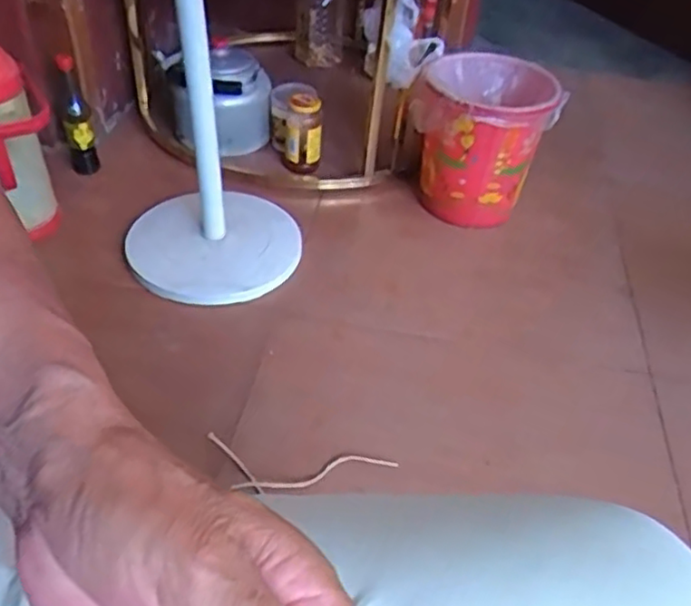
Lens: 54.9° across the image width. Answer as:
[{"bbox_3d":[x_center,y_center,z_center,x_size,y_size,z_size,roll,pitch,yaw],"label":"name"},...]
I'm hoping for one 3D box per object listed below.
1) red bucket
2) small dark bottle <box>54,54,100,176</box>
[{"bbox_3d":[0.251,-0.305,1.313,0.244,0.299,0.244,3,43,-2],"label":"red bucket"},{"bbox_3d":[-0.520,-0.358,1.284,0.054,0.239,0.060,-14,46,-20],"label":"small dark bottle"}]

